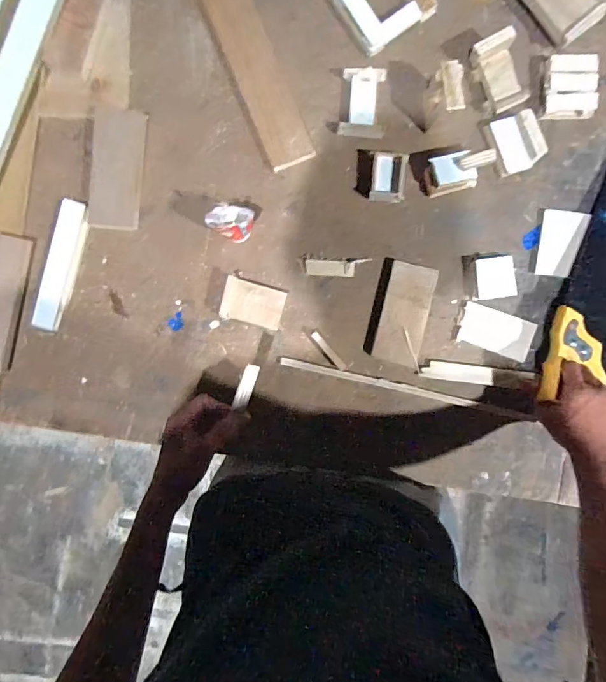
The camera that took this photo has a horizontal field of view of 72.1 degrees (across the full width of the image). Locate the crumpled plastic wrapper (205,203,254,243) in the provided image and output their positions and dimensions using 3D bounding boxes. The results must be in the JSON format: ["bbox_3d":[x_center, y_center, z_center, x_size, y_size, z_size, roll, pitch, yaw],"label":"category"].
[{"bbox_3d":[-0.106,-0.176,0.626,0.062,0.068,0.043,8,91,1],"label":"crumpled plastic wrapper"}]

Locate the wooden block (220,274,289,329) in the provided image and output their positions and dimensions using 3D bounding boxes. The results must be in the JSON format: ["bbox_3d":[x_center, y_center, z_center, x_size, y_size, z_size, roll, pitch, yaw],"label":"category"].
[{"bbox_3d":[-0.077,-0.057,0.648,0.093,0.033,0.062,17,91,1],"label":"wooden block"}]

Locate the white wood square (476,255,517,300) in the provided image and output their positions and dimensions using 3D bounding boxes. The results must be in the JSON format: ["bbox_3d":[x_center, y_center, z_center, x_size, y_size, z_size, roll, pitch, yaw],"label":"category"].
[{"bbox_3d":[0.292,-0.096,0.635,0.056,0.018,0.062,-7,91,2],"label":"white wood square"}]

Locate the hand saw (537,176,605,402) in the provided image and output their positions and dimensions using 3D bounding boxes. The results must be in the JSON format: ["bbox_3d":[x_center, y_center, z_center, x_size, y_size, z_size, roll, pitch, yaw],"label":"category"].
[{"bbox_3d":[0.441,-0.100,0.613,0.098,0.032,0.386,19,82,1],"label":"hand saw"}]

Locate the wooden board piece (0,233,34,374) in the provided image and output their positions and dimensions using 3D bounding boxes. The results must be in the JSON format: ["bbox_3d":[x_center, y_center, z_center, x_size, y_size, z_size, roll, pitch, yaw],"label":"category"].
[{"bbox_3d":[-0.482,-0.058,0.662,0.057,0.022,0.218,16,91,1],"label":"wooden board piece"}]

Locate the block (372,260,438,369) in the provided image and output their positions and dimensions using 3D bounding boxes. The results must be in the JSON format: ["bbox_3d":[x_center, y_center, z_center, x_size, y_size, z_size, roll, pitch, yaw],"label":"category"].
[{"bbox_3d":[0.156,-0.041,0.636,0.070,0.022,0.146,12,91,1],"label":"block"}]

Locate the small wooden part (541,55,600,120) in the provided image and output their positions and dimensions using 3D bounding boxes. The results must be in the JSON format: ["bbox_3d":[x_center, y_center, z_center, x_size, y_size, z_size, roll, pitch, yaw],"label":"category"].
[{"bbox_3d":[0.398,-0.372,0.618,0.071,0.032,0.084,4,91,1],"label":"small wooden part"}]

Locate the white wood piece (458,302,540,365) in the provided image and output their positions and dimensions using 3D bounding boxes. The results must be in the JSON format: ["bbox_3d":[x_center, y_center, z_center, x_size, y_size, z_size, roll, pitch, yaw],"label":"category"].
[{"bbox_3d":[0.297,-0.014,0.638,0.108,0.007,0.062,19,91,1],"label":"white wood piece"}]

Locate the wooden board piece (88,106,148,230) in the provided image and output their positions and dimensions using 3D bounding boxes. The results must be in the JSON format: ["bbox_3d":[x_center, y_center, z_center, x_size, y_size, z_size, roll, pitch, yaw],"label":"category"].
[{"bbox_3d":[-0.287,-0.268,0.645,0.074,0.018,0.178,6,91,1],"label":"wooden board piece"}]

